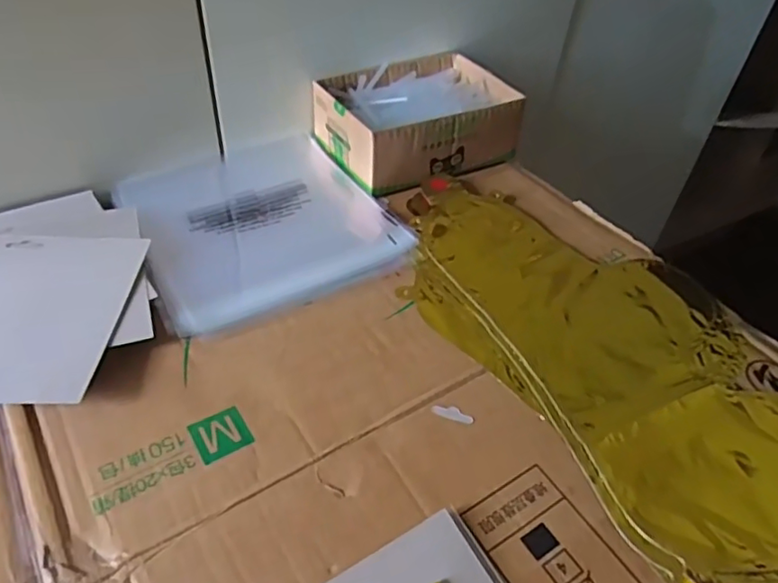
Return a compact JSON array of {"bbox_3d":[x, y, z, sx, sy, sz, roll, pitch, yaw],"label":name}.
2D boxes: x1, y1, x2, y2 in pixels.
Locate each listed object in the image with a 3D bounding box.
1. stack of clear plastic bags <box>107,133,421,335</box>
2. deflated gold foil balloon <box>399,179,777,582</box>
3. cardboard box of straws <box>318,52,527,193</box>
[{"bbox_3d":[-0.120,-0.070,0.546,0.212,0.017,0.235,-19,50,-24],"label":"stack of clear plastic bags"},{"bbox_3d":[0.180,0.046,0.450,0.221,0.008,0.447,-25,52,-28],"label":"deflated gold foil balloon"},{"bbox_3d":[0.030,-0.180,0.620,0.182,0.065,0.135,-20,50,-24],"label":"cardboard box of straws"}]

